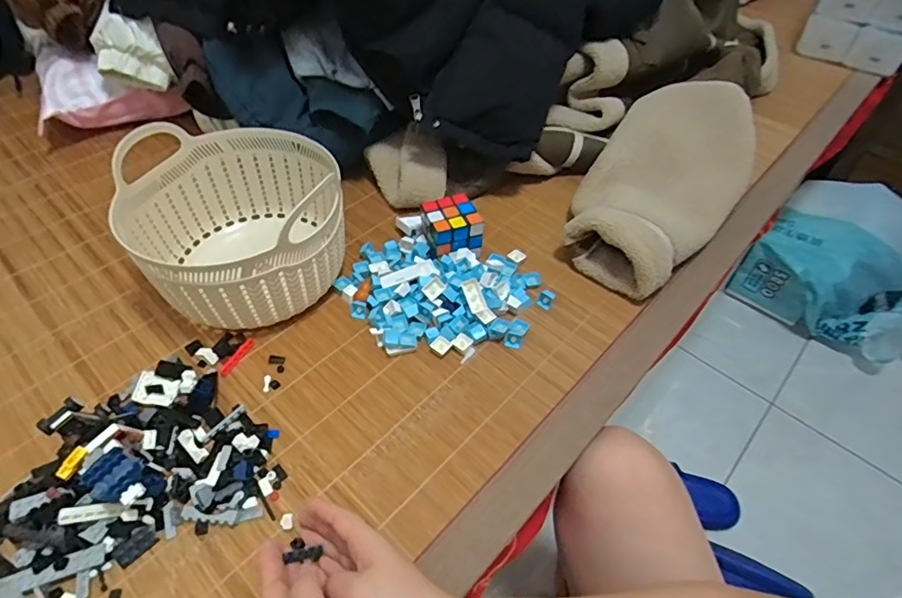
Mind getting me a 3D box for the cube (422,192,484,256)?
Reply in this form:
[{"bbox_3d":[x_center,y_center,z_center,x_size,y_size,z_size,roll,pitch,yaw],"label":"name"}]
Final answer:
[{"bbox_3d":[0.000,-0.085,0.633,0.059,0.060,0.063,-15,51,-15],"label":"cube"}]

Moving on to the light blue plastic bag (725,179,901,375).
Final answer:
[{"bbox_3d":[0.892,-0.043,1.117,0.427,0.204,0.334,36,58,25],"label":"light blue plastic bag"}]

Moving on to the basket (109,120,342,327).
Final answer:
[{"bbox_3d":[-0.232,-0.081,0.574,0.216,0.137,0.223,1,49,-1],"label":"basket"}]

